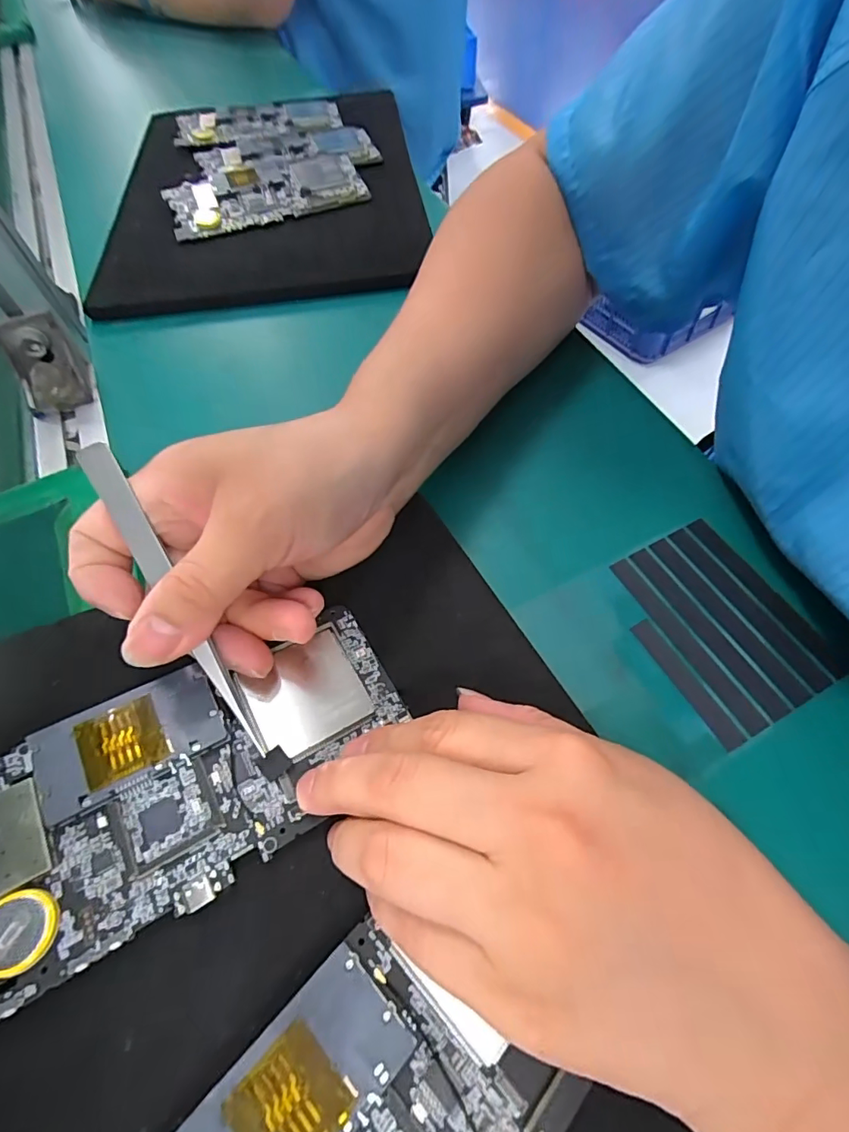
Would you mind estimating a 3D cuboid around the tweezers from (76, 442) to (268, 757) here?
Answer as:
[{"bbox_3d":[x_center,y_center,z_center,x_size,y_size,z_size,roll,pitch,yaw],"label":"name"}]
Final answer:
[{"bbox_3d":[-0.088,0.011,0.176,0.011,0.004,0.123,-30,88,-13],"label":"tweezers"}]

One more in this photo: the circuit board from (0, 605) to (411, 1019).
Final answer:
[{"bbox_3d":[-0.082,0.070,0.173,0.153,0.010,0.074,-26,61,-25],"label":"circuit board"}]

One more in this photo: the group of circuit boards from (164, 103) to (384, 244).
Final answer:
[{"bbox_3d":[-0.149,-0.382,0.464,0.187,0.018,0.240,-22,60,-9],"label":"group of circuit boards"}]

